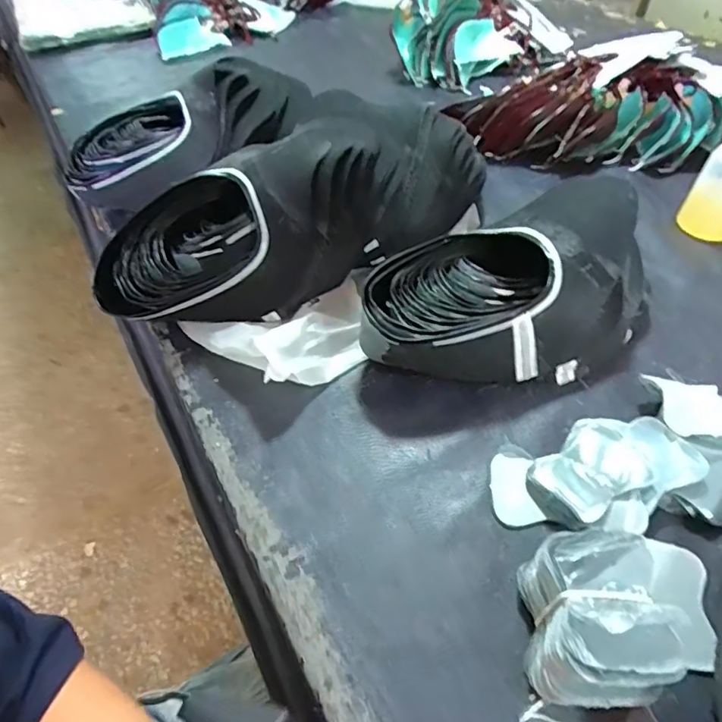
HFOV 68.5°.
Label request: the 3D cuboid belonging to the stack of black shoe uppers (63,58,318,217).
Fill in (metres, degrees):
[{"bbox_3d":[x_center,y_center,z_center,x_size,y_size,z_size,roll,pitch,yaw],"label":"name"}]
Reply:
[{"bbox_3d":[-0.221,-0.288,0.661,0.304,0.087,0.127,-27,50,-2],"label":"stack of black shoe uppers"}]

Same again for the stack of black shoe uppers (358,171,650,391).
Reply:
[{"bbox_3d":[0.132,-0.056,0.469,0.271,0.113,0.149,-25,51,-19],"label":"stack of black shoe uppers"}]

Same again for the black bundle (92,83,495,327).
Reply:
[{"bbox_3d":[-0.064,-0.149,0.520,0.392,0.126,0.143,-22,51,-18],"label":"black bundle"}]

